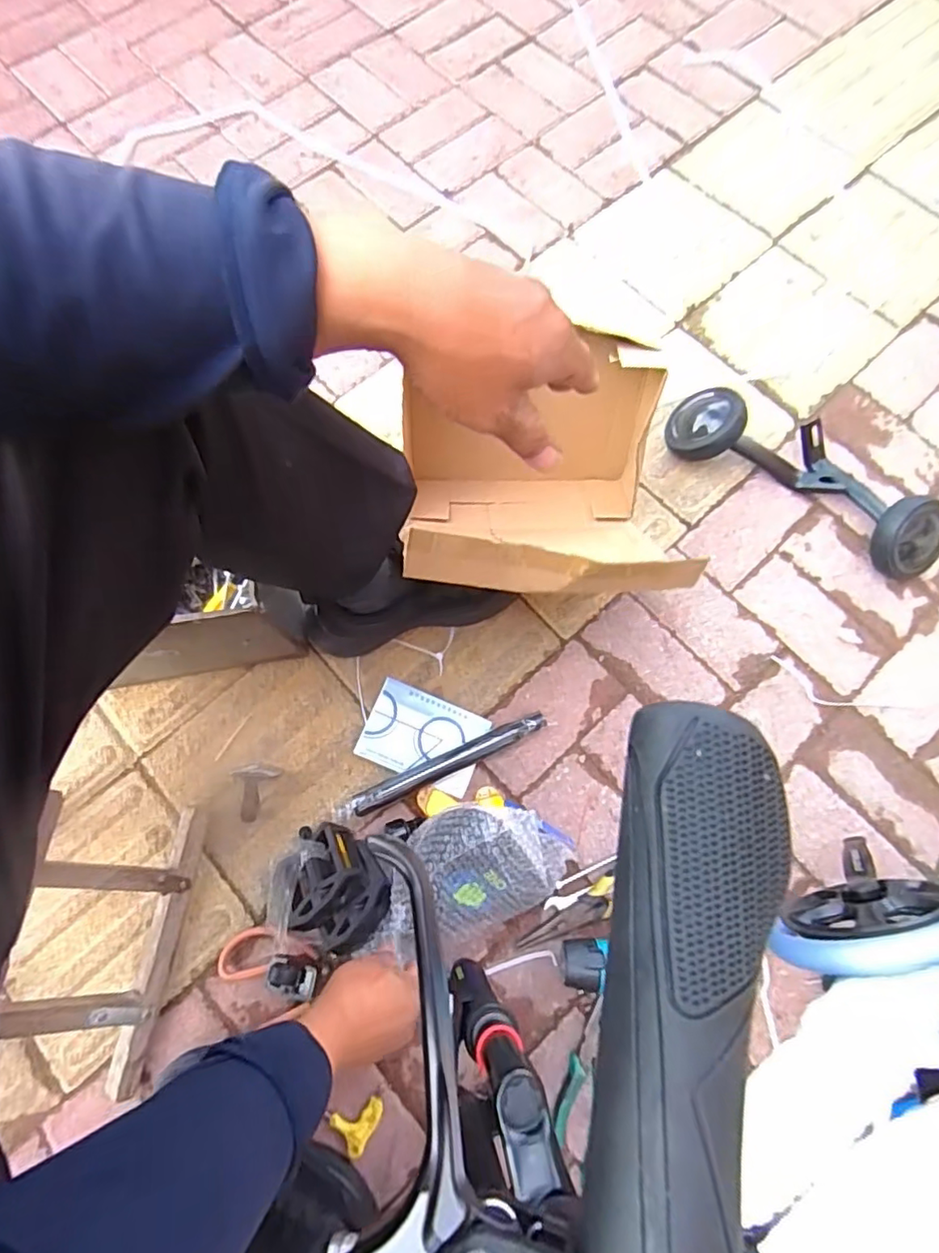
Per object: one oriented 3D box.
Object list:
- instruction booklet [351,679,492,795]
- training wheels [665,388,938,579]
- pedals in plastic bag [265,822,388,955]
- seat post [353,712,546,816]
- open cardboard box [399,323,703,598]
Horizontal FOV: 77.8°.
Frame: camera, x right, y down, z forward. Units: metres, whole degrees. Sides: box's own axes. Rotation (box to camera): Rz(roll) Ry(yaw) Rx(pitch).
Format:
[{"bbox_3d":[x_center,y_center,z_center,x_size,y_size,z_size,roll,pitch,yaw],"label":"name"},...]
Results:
[{"bbox_3d":[-0.056,0.136,0.715,0.141,0.008,0.100,23,74,-1],"label":"instruction booklet"},{"bbox_3d":[0.476,-0.224,0.815,0.401,0.082,0.151,31,74,8],"label":"training wheels"},{"bbox_3d":[-0.157,0.285,0.645,0.140,0.081,0.115,12,72,2],"label":"pedals in plastic bag"},{"bbox_3d":[-0.022,0.164,0.701,0.244,0.030,0.025,-23,74,-9],"label":"seat post"},{"bbox_3d":[0.080,-0.164,0.715,0.292,0.234,0.318,1,72,-2],"label":"open cardboard box"}]

